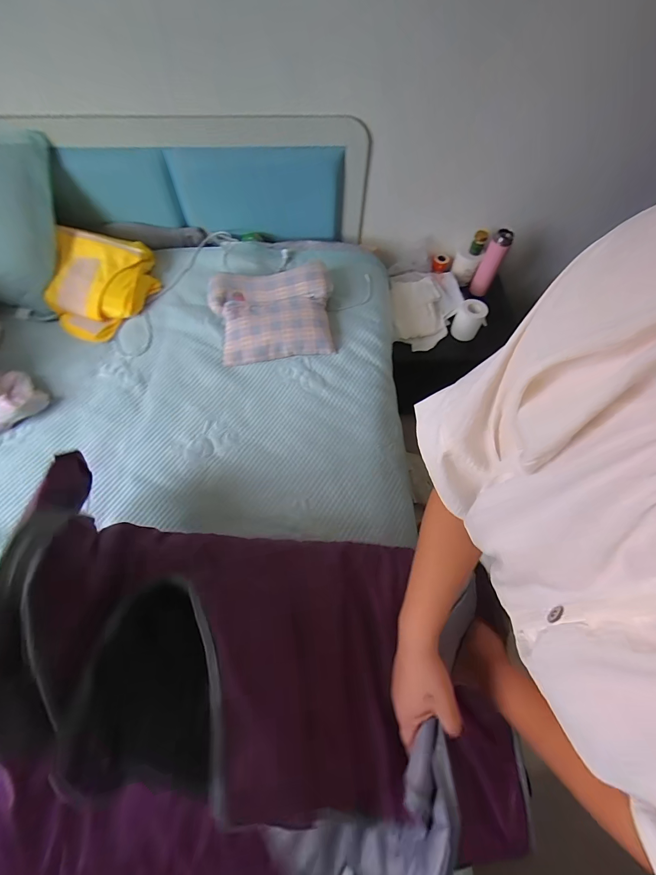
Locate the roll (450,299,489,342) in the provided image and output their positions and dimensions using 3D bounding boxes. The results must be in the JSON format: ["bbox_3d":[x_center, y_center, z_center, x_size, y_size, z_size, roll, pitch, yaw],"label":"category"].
[{"bbox_3d":[0.458,-0.380,1.104,0.098,0.095,0.077,29,67,12],"label":"roll"}]

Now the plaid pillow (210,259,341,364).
[{"bbox_3d":[-0.154,-0.353,0.939,0.325,0.077,0.265,-5,65,-4],"label":"plaid pillow"}]

